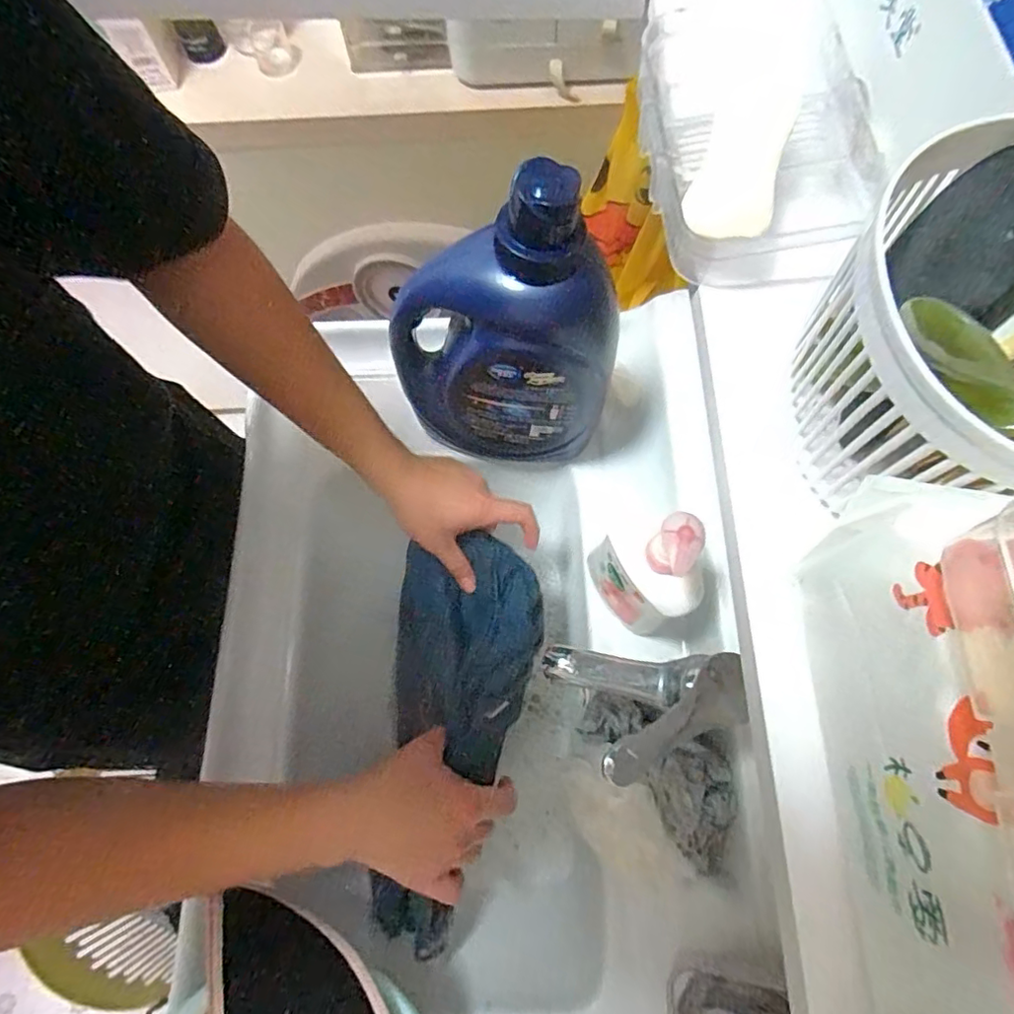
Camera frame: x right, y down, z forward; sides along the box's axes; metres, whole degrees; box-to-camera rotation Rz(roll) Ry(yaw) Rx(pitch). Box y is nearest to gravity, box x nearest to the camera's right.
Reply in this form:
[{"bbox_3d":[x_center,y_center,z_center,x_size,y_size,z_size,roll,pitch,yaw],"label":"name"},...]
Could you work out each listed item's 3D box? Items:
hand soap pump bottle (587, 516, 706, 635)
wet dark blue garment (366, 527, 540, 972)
[{"bbox_3d":[0.116,0.055,0.488,0.054,0.188,0.092,-31,72,-8],"label":"hand soap pump bottle"},{"bbox_3d":[-0.056,0.199,0.512,0.130,0.066,0.347,10,79,6],"label":"wet dark blue garment"}]

